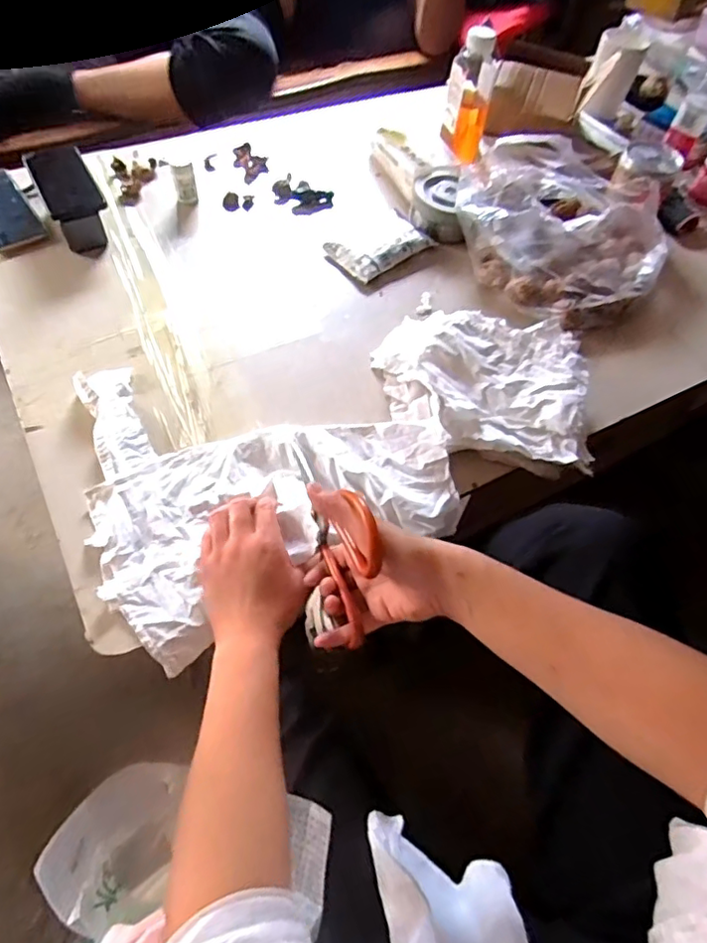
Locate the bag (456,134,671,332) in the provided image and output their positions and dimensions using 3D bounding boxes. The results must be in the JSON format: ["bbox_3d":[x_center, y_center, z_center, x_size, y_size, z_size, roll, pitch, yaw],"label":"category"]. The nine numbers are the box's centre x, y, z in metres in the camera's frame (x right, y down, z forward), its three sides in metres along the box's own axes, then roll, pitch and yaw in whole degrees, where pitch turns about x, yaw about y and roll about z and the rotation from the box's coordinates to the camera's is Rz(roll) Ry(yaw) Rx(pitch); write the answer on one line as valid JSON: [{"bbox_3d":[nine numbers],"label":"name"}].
[{"bbox_3d":[0.288,-0.356,0.813,0.298,0.089,0.306,25,60,11],"label":"bag"}]

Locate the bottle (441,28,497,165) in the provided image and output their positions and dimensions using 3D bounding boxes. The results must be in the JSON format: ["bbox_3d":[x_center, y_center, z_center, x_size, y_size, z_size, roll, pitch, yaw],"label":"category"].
[{"bbox_3d":[0.169,-0.549,0.849,0.065,0.152,0.069,12,58,3],"label":"bottle"}]

